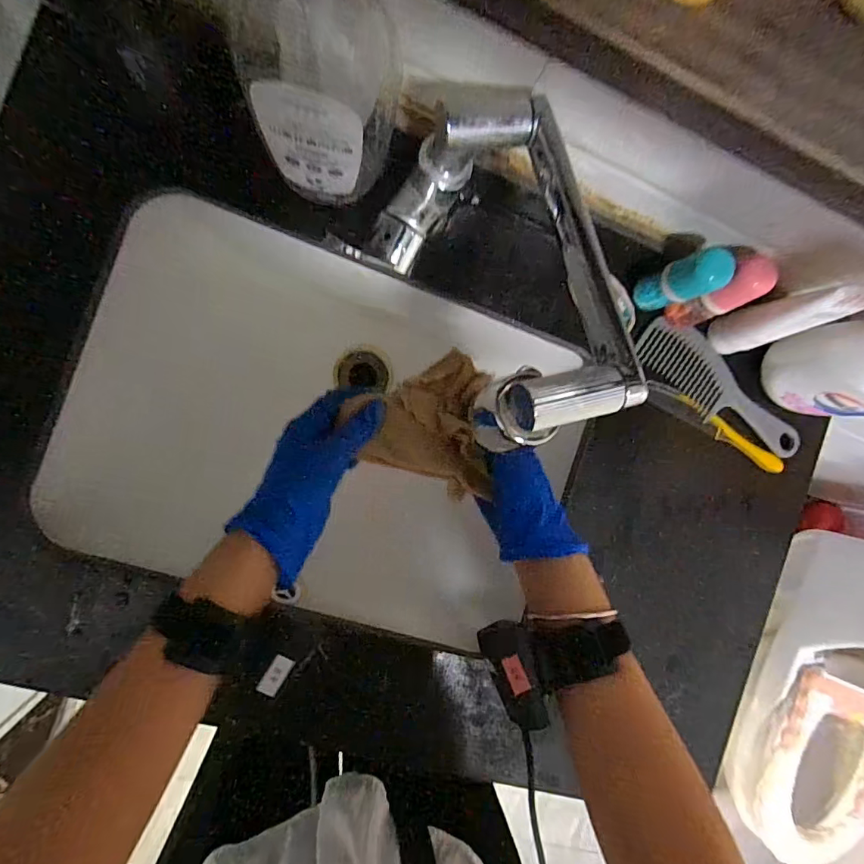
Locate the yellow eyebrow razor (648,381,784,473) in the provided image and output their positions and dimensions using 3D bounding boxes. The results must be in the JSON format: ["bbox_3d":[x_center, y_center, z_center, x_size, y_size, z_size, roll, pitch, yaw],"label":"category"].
[{"bbox_3d":[0.289,-0.004,0.482,0.166,0.013,0.020,30,88,-9],"label":"yellow eyebrow razor"}]

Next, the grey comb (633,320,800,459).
[{"bbox_3d":[0.289,-0.040,0.472,0.205,0.015,0.056,39,87,-9],"label":"grey comb"}]

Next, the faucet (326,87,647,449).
[{"bbox_3d":[0.039,-0.105,0.320,0.127,0.174,0.212,-30,97,-6],"label":"faucet"}]

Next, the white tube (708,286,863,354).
[{"bbox_3d":[0.303,-0.093,0.402,0.034,0.145,0.032,14,91,-9],"label":"white tube"}]

